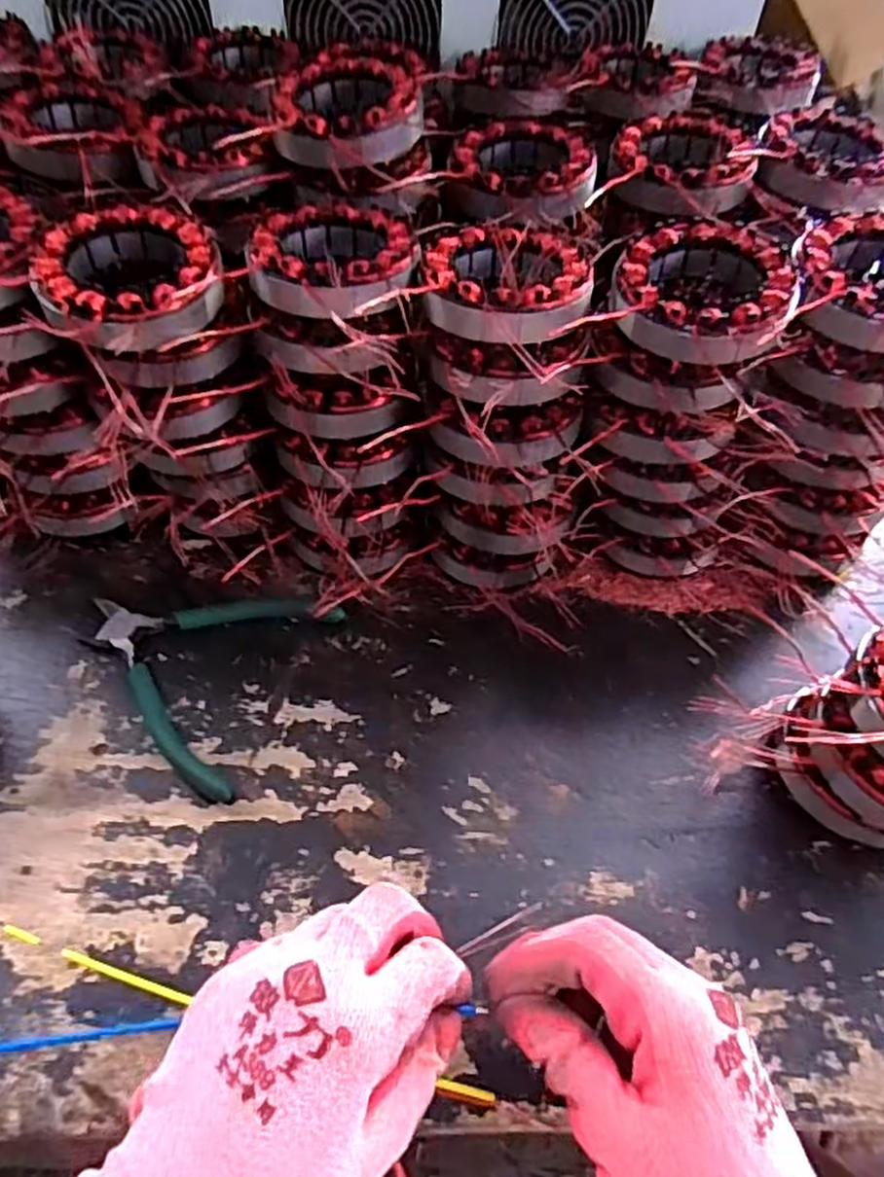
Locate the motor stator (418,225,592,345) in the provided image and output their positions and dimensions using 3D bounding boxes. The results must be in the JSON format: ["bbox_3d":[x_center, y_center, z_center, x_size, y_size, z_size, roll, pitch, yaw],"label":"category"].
[{"bbox_3d":[0.032,-0.154,0.379,0.083,0.026,0.083,2,53,-2],"label":"motor stator"}]

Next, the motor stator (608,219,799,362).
[{"bbox_3d":[0.131,-0.147,0.378,0.085,0.034,0.089,23,55,14],"label":"motor stator"}]

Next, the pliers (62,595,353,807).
[{"bbox_3d":[-0.148,0.037,0.435,0.137,0.013,0.131,21,55,12],"label":"pliers"}]

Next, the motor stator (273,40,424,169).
[{"bbox_3d":[-0.054,-0.274,0.433,0.085,0.033,0.092,-7,54,-9],"label":"motor stator"}]

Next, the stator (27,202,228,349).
[{"bbox_3d":[-0.152,-0.153,0.369,0.084,0.025,0.091,2,53,-2],"label":"stator"}]

